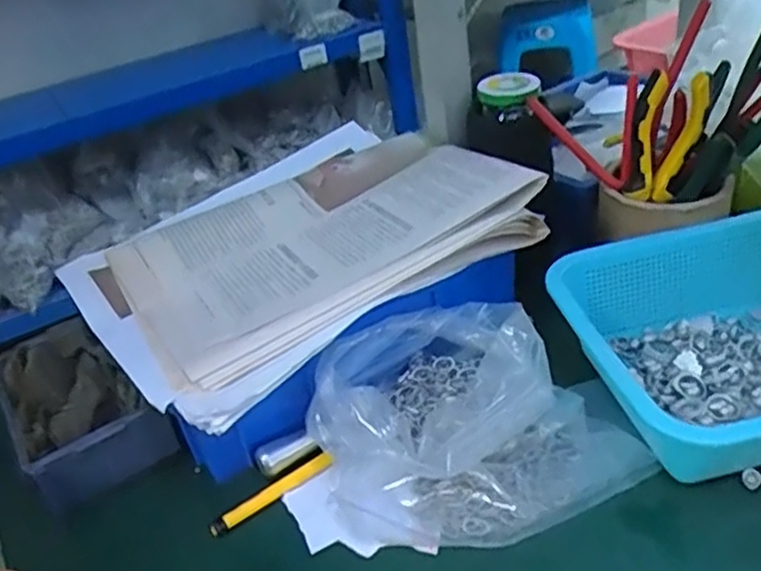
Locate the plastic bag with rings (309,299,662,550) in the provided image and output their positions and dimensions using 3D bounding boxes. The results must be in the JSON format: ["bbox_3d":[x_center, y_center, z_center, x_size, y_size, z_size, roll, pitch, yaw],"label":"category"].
[{"bbox_3d":[0.053,0.078,0.438,0.182,0.084,0.146,-23,35,-18],"label":"plastic bag with rings"}]

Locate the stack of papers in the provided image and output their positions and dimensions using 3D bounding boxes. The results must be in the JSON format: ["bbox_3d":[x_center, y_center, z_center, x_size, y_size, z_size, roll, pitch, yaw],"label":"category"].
[{"bbox_3d":[-0.068,-0.031,0.516,0.276,0.032,0.238,-35,40,-20],"label":"stack of papers"}]

